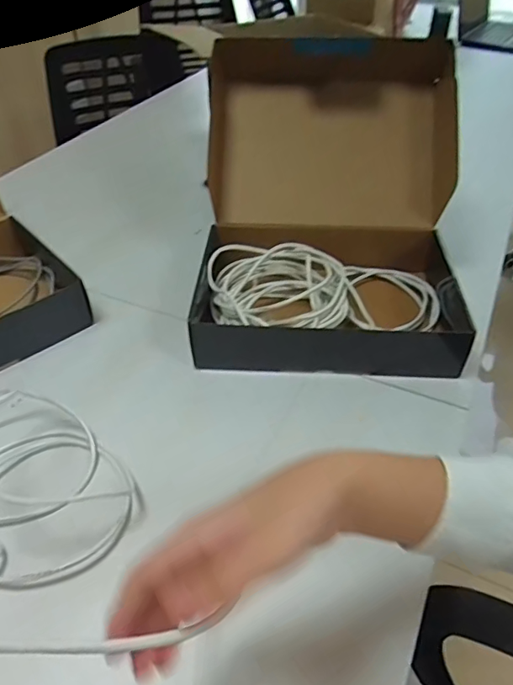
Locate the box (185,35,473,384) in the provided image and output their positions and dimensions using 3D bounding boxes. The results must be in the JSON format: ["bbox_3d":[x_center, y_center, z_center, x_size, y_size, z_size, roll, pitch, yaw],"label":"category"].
[{"bbox_3d":[0.102,-0.200,0.700,0.342,0.287,0.400,2,43,3],"label":"box"}]

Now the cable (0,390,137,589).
[{"bbox_3d":[-0.243,0.137,0.537,0.168,0.020,0.258,-30,50,-28],"label":"cable"}]

